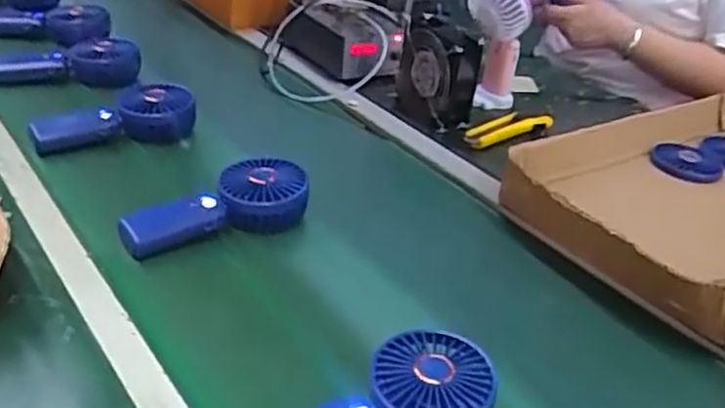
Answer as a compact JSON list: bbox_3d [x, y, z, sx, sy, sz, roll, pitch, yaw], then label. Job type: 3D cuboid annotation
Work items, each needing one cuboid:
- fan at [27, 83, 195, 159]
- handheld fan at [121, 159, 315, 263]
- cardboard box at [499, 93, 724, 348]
[{"bbox_3d":[-0.281,-0.099,0.821,0.179,0.049,0.059,-9,33,-22],"label":"fan"},{"bbox_3d":[-0.139,0.004,0.697,0.184,0.049,0.083,-11,34,-24],"label":"handheld fan"},{"bbox_3d":[0.427,-0.017,0.839,0.525,0.080,0.305,-17,37,-32],"label":"cardboard box"}]

